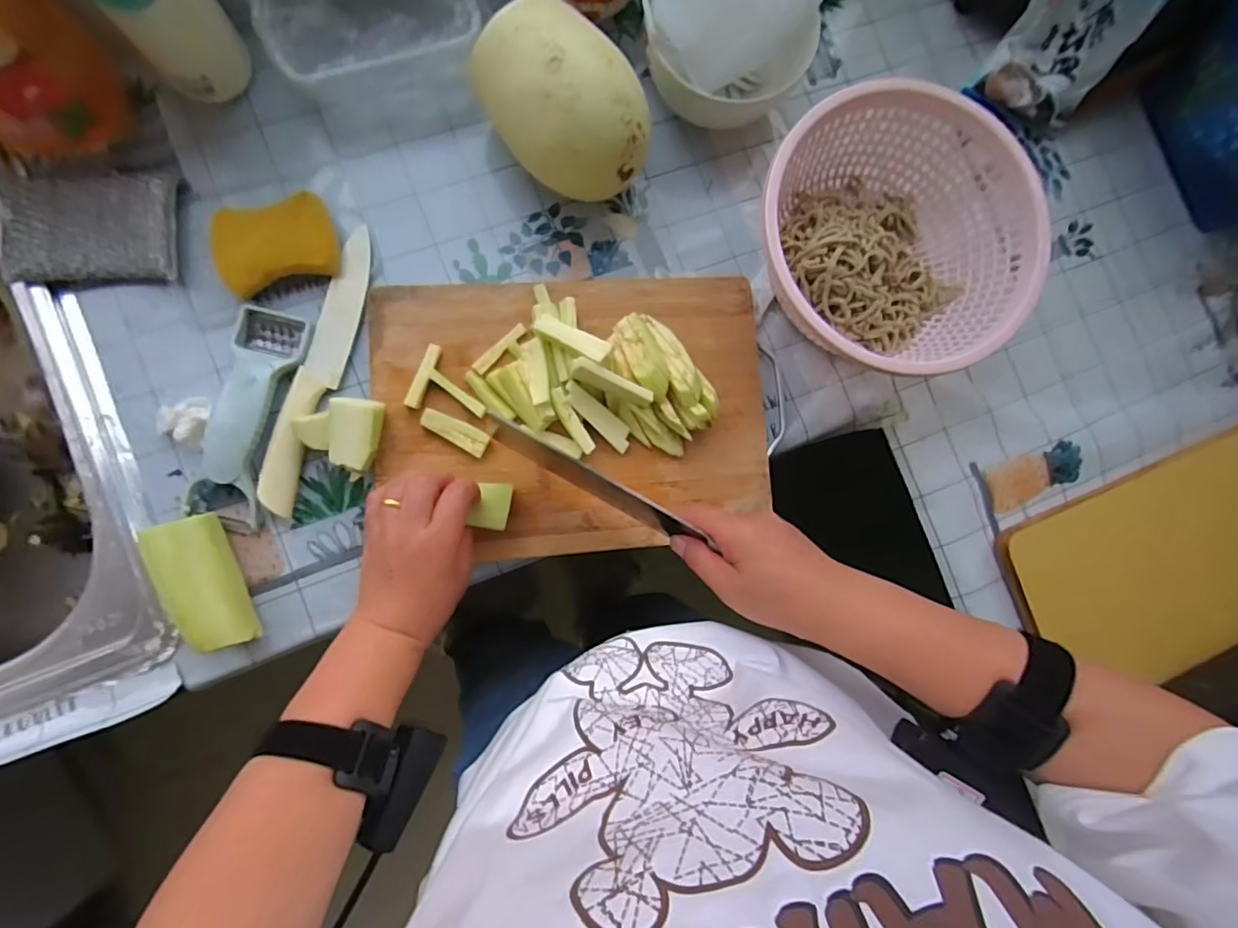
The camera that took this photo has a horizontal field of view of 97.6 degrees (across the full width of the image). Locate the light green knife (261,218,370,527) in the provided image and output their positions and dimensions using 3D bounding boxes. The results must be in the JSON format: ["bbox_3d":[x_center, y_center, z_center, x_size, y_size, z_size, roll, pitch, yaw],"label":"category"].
[{"bbox_3d":[-0.251,-0.081,0.453,0.032,0.022,0.247,15,84,-6],"label":"light green knife"}]

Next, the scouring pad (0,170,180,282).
[{"bbox_3d":[-0.430,-0.194,0.441,0.132,0.021,0.092,-3,86,-7],"label":"scouring pad"}]

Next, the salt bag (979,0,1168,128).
[{"bbox_3d":[0.426,-0.405,0.496,0.105,0.148,0.031,23,43,7],"label":"salt bag"}]

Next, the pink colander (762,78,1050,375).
[{"bbox_3d":[0.232,-0.193,0.482,0.229,0.095,0.222,-4,86,-7],"label":"pink colander"}]

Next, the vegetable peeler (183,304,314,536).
[{"bbox_3d":[-0.304,-0.039,0.441,0.056,0.024,0.181,13,84,-6],"label":"vegetable peeler"}]

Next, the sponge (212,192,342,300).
[{"bbox_3d":[-0.283,-0.182,0.453,0.091,0.029,0.064,-19,88,-8],"label":"sponge"}]

